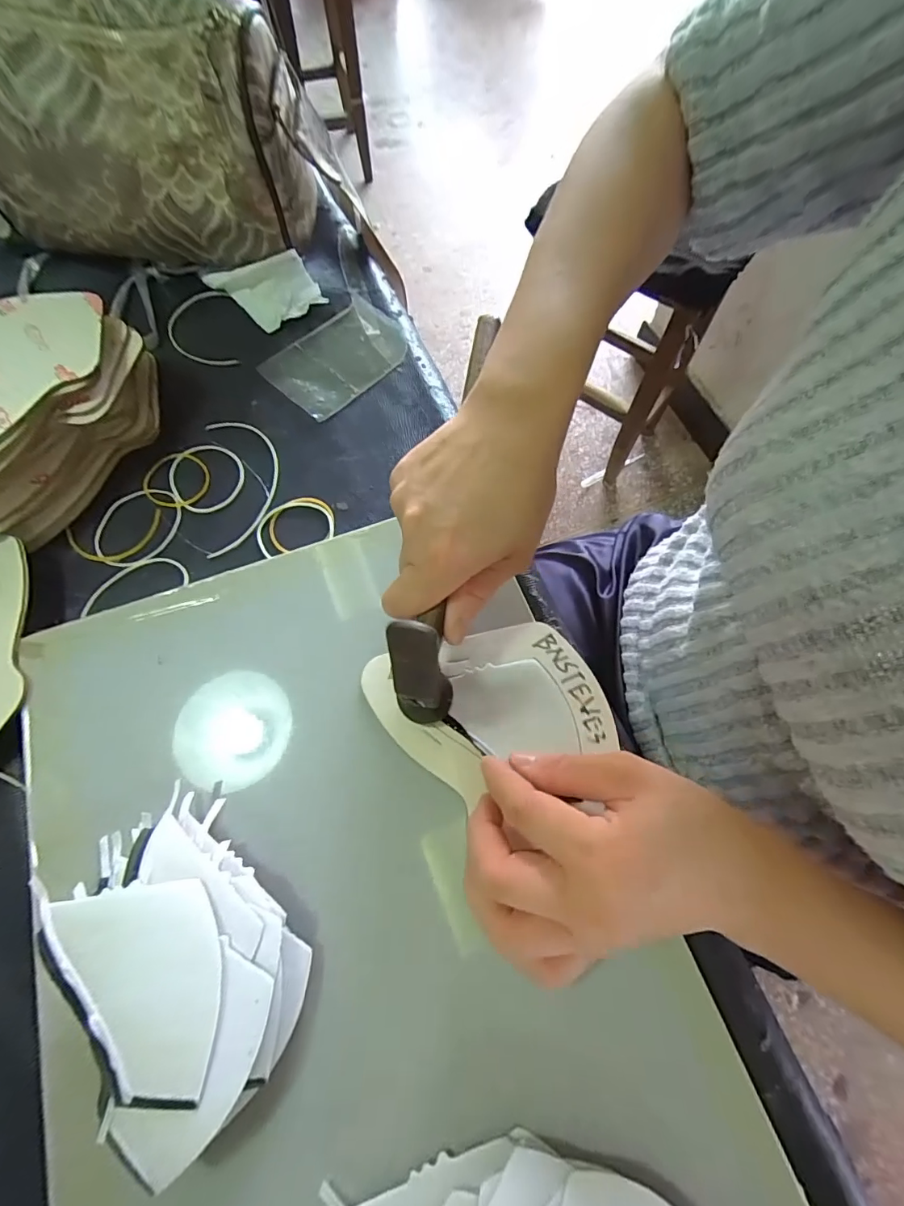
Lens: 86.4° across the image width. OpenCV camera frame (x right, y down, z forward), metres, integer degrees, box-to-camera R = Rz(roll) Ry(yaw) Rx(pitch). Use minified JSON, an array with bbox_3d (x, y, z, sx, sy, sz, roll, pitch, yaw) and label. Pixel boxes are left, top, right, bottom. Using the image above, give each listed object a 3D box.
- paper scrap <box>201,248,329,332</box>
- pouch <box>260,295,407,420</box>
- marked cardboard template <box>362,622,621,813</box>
[{"bbox_3d":[-0.151,-0.261,0.392,0.065,0.025,0.067,-42,76,-16],"label":"paper scrap"},{"bbox_3d":[-0.090,-0.198,0.384,0.074,0.009,0.108,39,71,12],"label":"pouch"},{"bbox_3d":[0.021,0.055,0.265,0.118,0.008,0.085,-20,72,-10],"label":"marked cardboard template"}]

